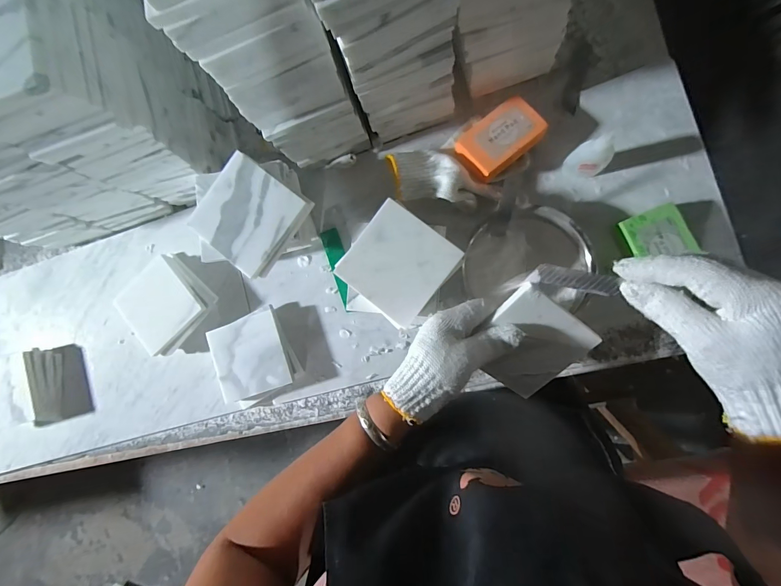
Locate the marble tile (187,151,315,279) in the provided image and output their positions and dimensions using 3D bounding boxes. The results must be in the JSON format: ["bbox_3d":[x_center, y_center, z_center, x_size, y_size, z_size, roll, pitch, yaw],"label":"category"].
[{"bbox_3d":[-0.156,-0.084,0.389,0.100,0.015,0.101,36,93,6],"label":"marble tile"}]

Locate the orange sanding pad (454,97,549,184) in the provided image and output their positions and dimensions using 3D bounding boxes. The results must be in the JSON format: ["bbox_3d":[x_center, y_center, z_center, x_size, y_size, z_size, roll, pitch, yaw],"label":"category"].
[{"bbox_3d":[0.133,-0.188,0.428,0.097,0.020,0.062,-39,85,4],"label":"orange sanding pad"}]

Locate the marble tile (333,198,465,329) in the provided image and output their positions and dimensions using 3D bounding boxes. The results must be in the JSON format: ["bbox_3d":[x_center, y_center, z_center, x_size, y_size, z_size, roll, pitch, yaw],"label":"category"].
[{"bbox_3d":[0.006,-0.031,0.376,0.101,0.011,0.100,39,93,6],"label":"marble tile"}]

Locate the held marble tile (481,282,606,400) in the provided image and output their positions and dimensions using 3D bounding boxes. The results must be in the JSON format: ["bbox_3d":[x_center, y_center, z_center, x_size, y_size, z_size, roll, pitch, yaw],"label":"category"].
[{"bbox_3d":[0.137,0.053,0.354,0.101,0.007,0.099,34,115,-15],"label":"held marble tile"}]

